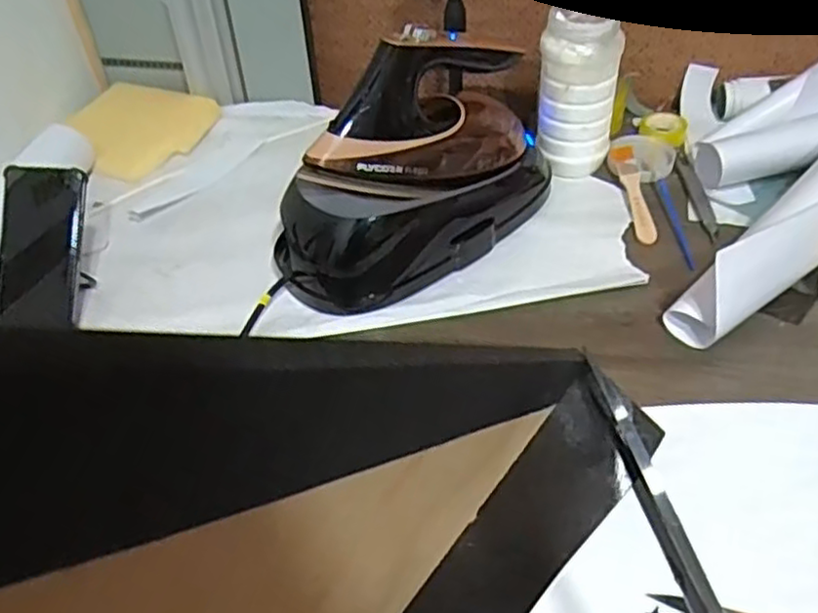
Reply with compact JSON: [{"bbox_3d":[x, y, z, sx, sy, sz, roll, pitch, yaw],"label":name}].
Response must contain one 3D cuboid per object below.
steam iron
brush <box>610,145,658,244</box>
[{"bbox_3d":[0.013,-0.131,0.651,0.289,0.180,0.116,-28,50,-21],"label":"steam iron"},{"bbox_3d":[0.235,-0.121,0.731,0.025,0.015,0.146,-3,45,2],"label":"brush"}]

